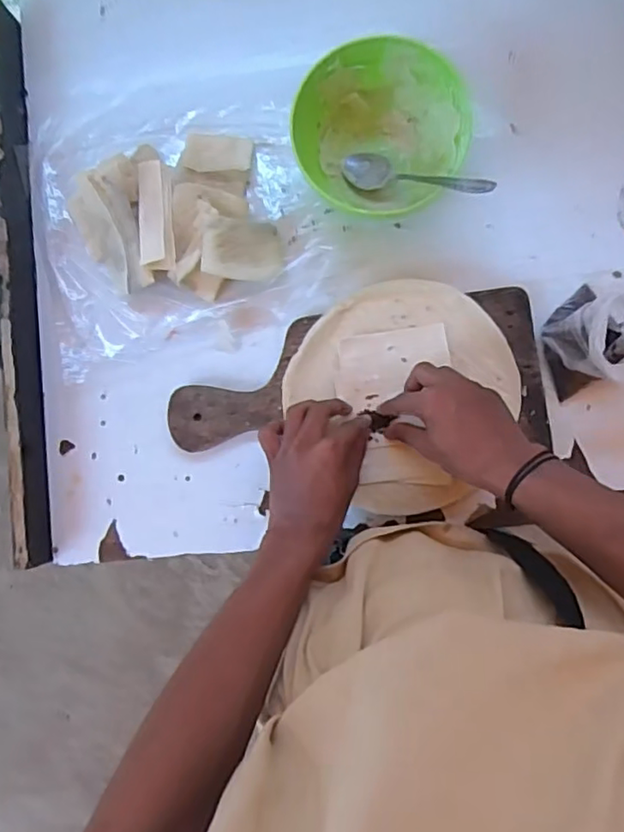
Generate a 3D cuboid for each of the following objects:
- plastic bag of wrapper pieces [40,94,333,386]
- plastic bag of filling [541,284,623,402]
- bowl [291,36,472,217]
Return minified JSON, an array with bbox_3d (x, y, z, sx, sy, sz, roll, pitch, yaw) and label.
[{"bbox_3d":[-0.136,-0.190,0.571,0.264,0.039,0.252,-10,88,3],"label":"plastic bag of wrapper pieces"},{"bbox_3d":[0.255,-0.070,0.531,0.085,0.074,0.097,-17,86,4],"label":"plastic bag of filling"},{"bbox_3d":[0.060,-0.258,0.554,0.150,0.072,0.130,-12,87,5],"label":"bowl"}]

